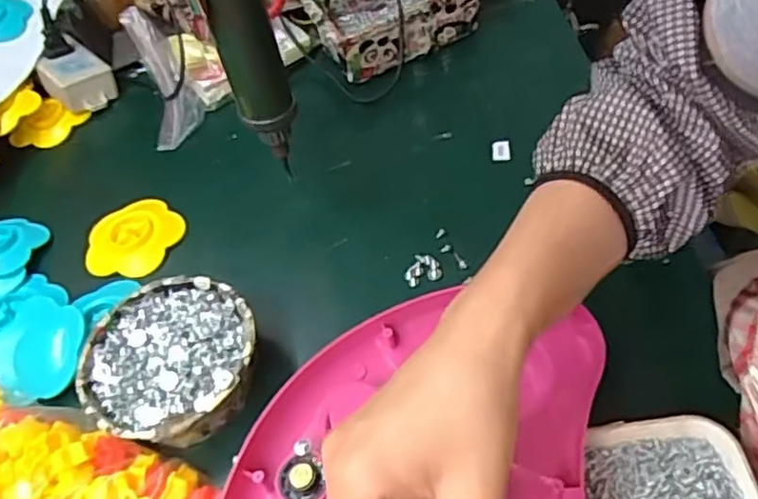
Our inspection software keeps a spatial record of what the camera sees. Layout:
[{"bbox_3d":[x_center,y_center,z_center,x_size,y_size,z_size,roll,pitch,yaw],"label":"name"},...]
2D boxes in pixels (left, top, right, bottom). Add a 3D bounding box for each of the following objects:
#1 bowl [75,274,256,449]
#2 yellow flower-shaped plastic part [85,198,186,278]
[{"bbox_3d":[-0.135,0.075,0.453,0.112,0.043,0.111,-6,51,8],"label":"bowl"},{"bbox_3d":[-0.202,-0.012,0.560,0.074,0.009,0.078,-6,51,8],"label":"yellow flower-shaped plastic part"}]

